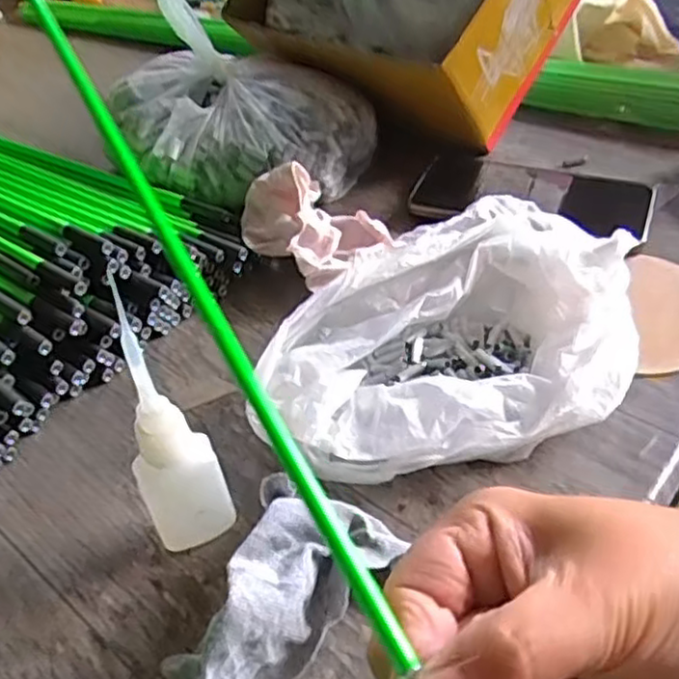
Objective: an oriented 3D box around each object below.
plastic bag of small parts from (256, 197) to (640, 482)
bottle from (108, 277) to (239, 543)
[{"bbox_3d":[0.062,0.004,0.376,0.209,0.054,0.133,-25,46,-19],"label":"plastic bag of small parts"},{"bbox_3d":[-0.069,0.045,0.288,0.027,0.140,0.025,22,50,26],"label":"bottle"}]

